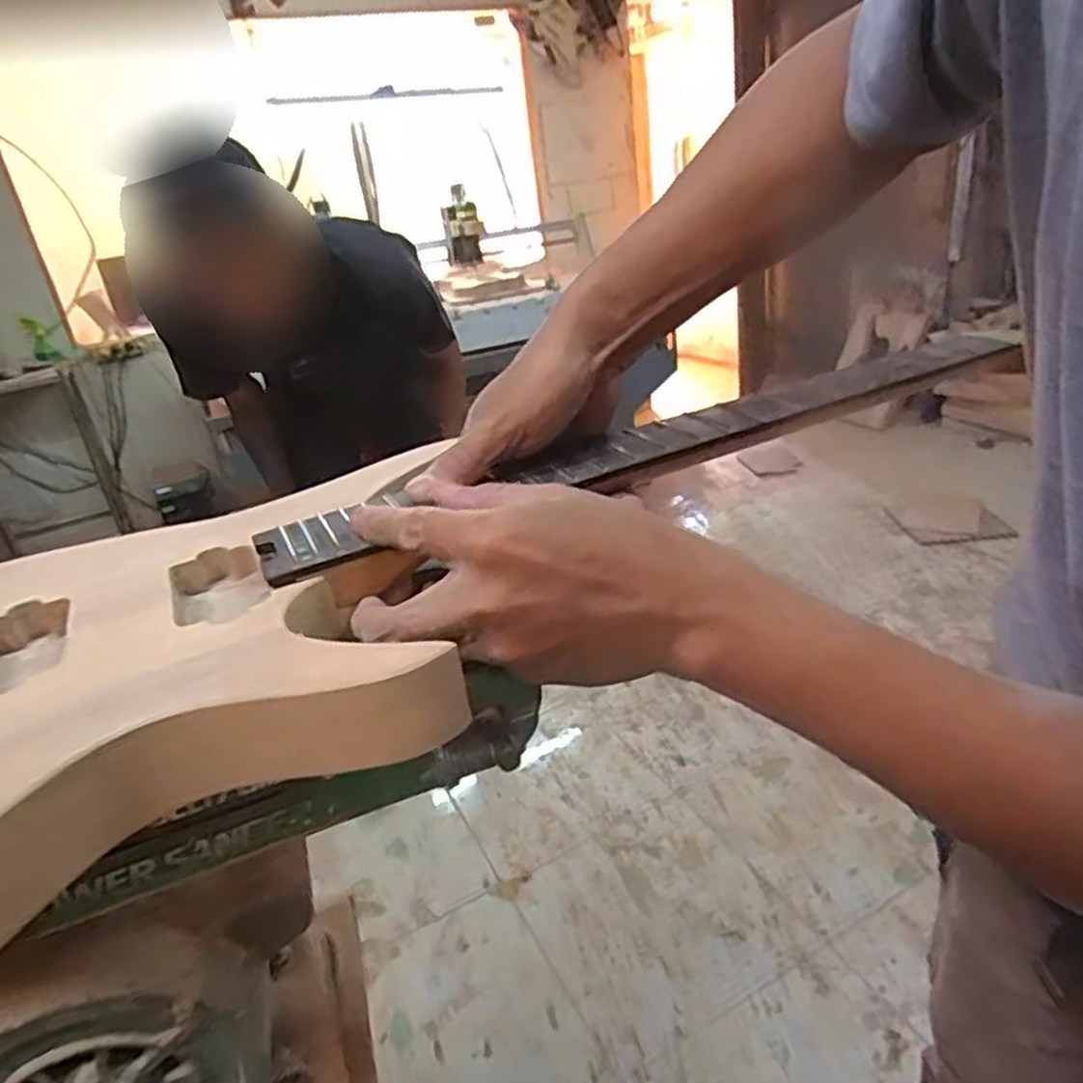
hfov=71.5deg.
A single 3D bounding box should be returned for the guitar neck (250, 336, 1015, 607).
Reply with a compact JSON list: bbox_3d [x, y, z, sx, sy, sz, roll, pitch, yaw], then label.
[{"bbox_3d":[0.088,-0.061,0.441,0.488,0.024,0.057,-19,27,-19],"label":"guitar neck"}]

